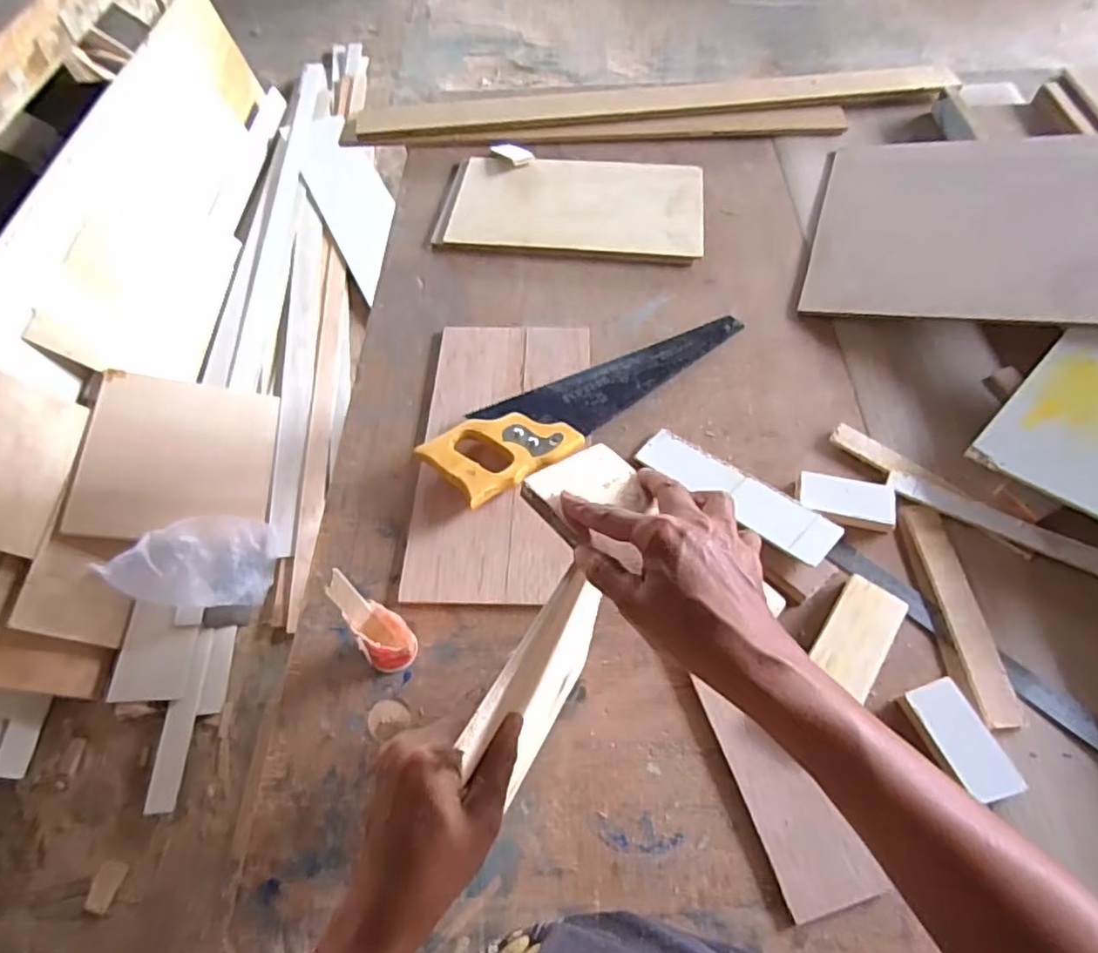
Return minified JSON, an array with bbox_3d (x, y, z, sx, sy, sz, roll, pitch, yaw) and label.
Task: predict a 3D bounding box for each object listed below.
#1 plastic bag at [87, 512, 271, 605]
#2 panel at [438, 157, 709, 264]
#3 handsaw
[{"bbox_3d":[-0.793,0.196,1.424,0.286,0.195,0.176,-14,59,-5],"label":"plastic bag"},{"bbox_3d":[0.034,-0.390,0.909,0.364,0.017,0.208,4,60,6],"label":"panel"},{"bbox_3d":[0.056,-0.102,0.715,0.409,0.028,0.102,-36,64,-17],"label":"handsaw"}]

